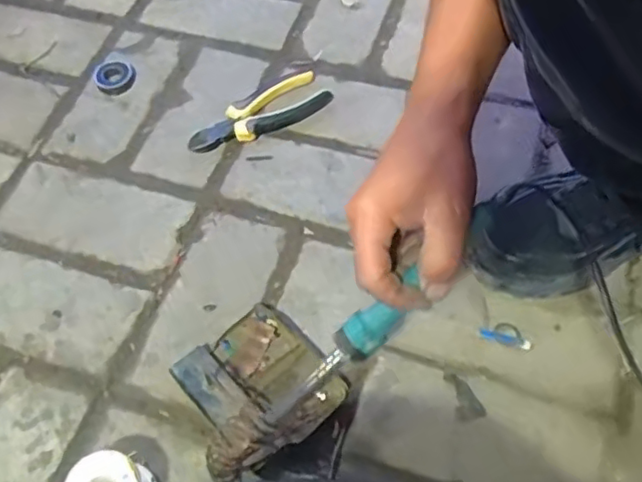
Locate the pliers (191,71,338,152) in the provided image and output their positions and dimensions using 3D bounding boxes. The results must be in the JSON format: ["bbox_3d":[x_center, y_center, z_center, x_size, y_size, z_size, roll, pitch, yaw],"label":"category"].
[{"bbox_3d":[-0.068,-0.138,0.667,0.157,0.018,0.057,-28,64,-13],"label":"pliers"}]

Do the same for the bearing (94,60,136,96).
[{"bbox_3d":[-0.228,-0.182,0.699,0.044,0.013,0.043,-29,64,-13],"label":"bearing"}]

